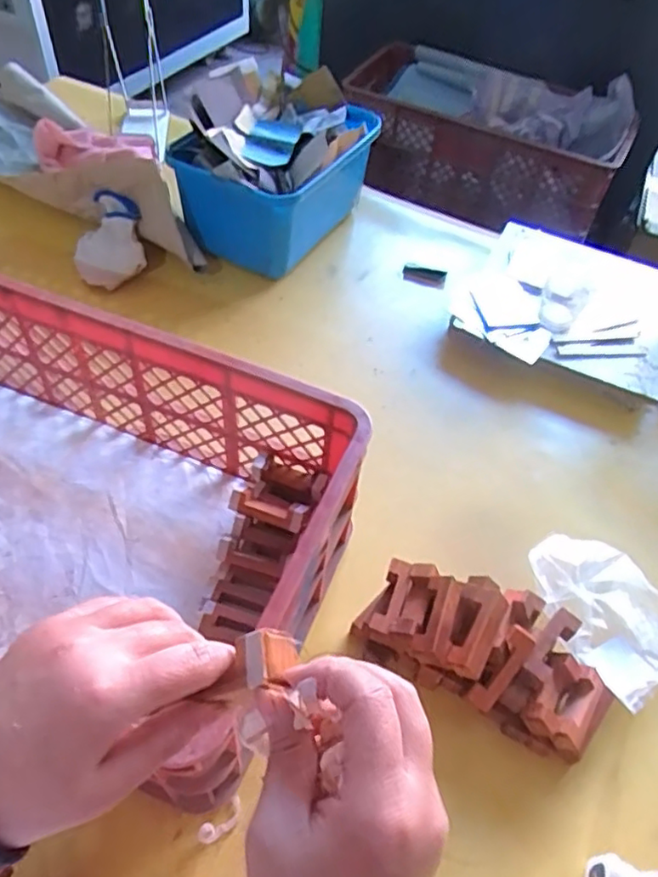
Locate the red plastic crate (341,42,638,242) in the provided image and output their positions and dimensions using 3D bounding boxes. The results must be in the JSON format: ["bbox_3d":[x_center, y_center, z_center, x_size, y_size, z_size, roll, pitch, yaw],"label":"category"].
[{"bbox_3d":[0.346,-0.700,1.465,0.647,0.238,0.332,21,53,10],"label":"red plastic crate"}]

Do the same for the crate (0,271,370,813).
[{"bbox_3d":[-0.322,0.034,0.584,0.651,0.180,0.316,20,53,10],"label":"crate"}]

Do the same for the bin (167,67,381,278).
[{"bbox_3d":[-0.084,-0.409,0.952,0.222,0.180,0.284,26,54,13],"label":"bin"}]

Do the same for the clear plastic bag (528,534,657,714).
[{"bbox_3d":[0.285,0.173,0.630,0.126,0.034,0.168,-25,59,-23],"label":"clear plastic bag"}]

